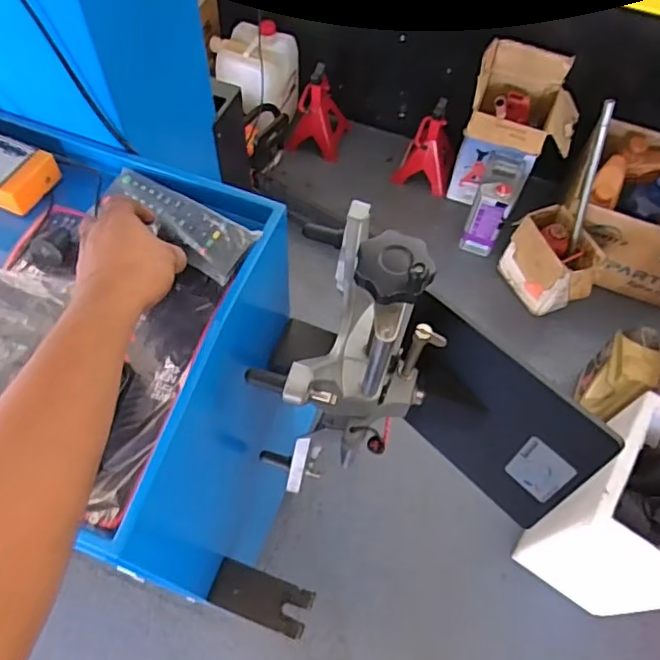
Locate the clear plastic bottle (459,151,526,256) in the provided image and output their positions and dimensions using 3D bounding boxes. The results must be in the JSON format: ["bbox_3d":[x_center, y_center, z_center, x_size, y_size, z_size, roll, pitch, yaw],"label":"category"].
[{"bbox_3d":[0.463,-0.358,1.659,0.112,0.218,0.179,20,61,8],"label":"clear plastic bottle"}]

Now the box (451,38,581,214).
[{"bbox_3d":[0.517,-0.533,1.639,0.286,0.399,0.260,15,61,6],"label":"box"}]

